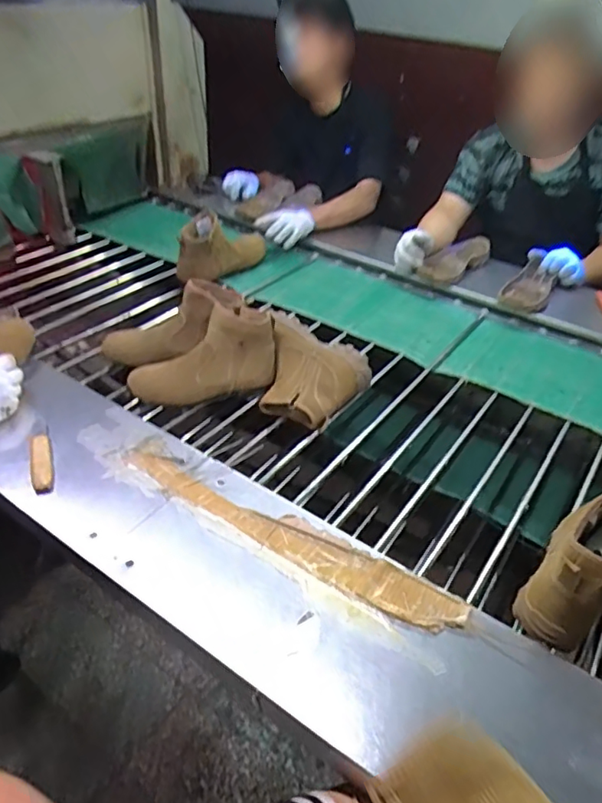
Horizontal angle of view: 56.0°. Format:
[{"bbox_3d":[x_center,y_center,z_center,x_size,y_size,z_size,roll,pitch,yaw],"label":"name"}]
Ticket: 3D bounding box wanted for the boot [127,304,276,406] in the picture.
[{"bbox_3d":[-0.174,-0.070,1.052,0.278,0.160,0.088,-25,40,2],"label":"boot"}]

